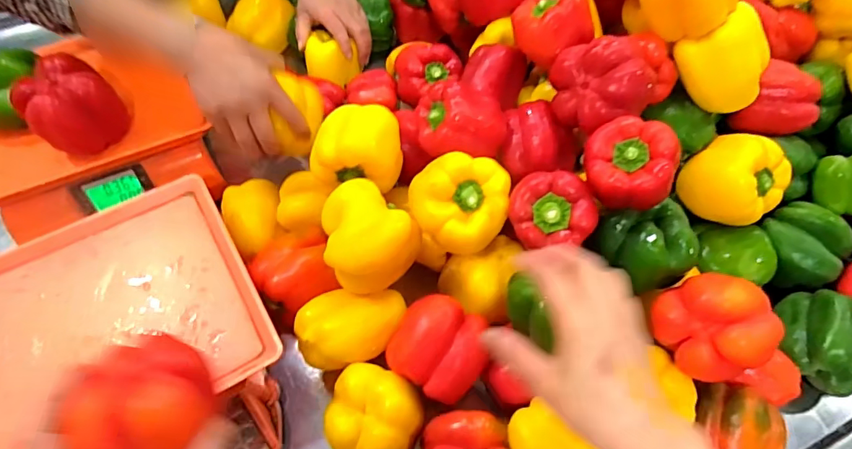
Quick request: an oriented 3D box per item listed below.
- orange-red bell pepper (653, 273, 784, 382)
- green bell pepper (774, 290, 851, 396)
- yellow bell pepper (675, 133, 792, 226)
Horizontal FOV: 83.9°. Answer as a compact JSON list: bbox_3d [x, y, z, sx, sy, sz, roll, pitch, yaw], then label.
[{"bbox_3d":[0.276,0.098,0.456,0.095,0.091,0.093,-18,62,-12],"label":"orange-red bell pepper"},{"bbox_3d":[0.433,0.123,0.510,0.091,0.065,0.084,31,64,16],"label":"green bell pepper"},{"bbox_3d":[0.348,-0.050,0.535,0.107,0.079,0.095,-32,66,-18],"label":"yellow bell pepper"}]

